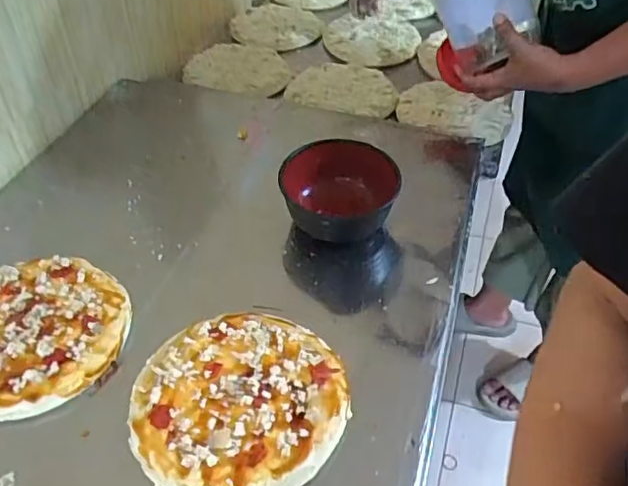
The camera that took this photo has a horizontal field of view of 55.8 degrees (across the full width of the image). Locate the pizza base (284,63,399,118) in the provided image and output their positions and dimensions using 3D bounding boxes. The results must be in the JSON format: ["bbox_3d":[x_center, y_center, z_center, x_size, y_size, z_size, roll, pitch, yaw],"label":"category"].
[{"bbox_3d":[0.056,-0.284,1.082,0.194,0.020,0.201,12,41,8],"label":"pizza base"}]

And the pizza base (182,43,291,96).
[{"bbox_3d":[-0.148,-0.340,1.150,0.192,0.011,0.213,-4,42,0],"label":"pizza base"}]

